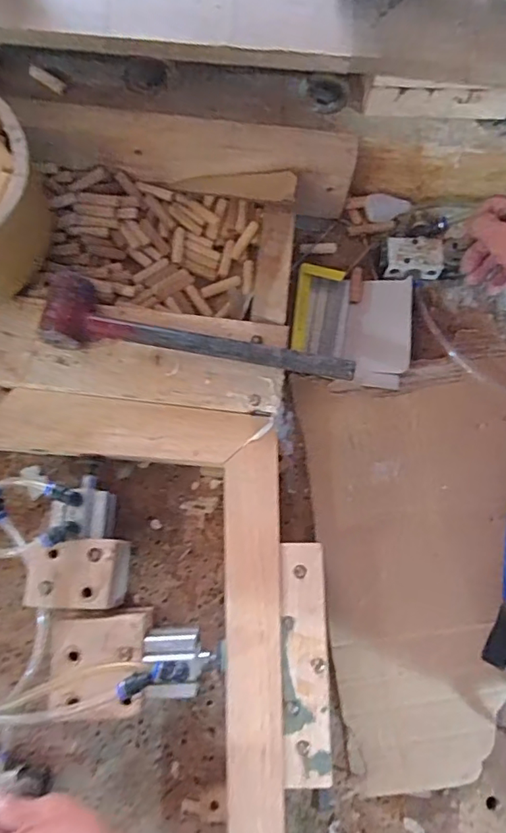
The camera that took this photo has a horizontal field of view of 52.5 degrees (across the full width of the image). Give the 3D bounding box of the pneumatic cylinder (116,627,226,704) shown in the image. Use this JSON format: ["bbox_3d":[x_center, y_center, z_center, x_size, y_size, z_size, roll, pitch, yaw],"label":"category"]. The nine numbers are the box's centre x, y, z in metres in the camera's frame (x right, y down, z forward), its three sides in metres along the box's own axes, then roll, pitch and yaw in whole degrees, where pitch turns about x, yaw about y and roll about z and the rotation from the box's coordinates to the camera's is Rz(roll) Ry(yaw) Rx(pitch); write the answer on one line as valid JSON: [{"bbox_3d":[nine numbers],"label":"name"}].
[{"bbox_3d":[-0.067,0.218,0.449,0.083,0.059,0.057,8,75,0],"label":"pneumatic cylinder"}]

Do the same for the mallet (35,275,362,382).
[{"bbox_3d":[-0.052,-0.072,0.519,0.306,0.046,0.064,13,76,2],"label":"mallet"}]

